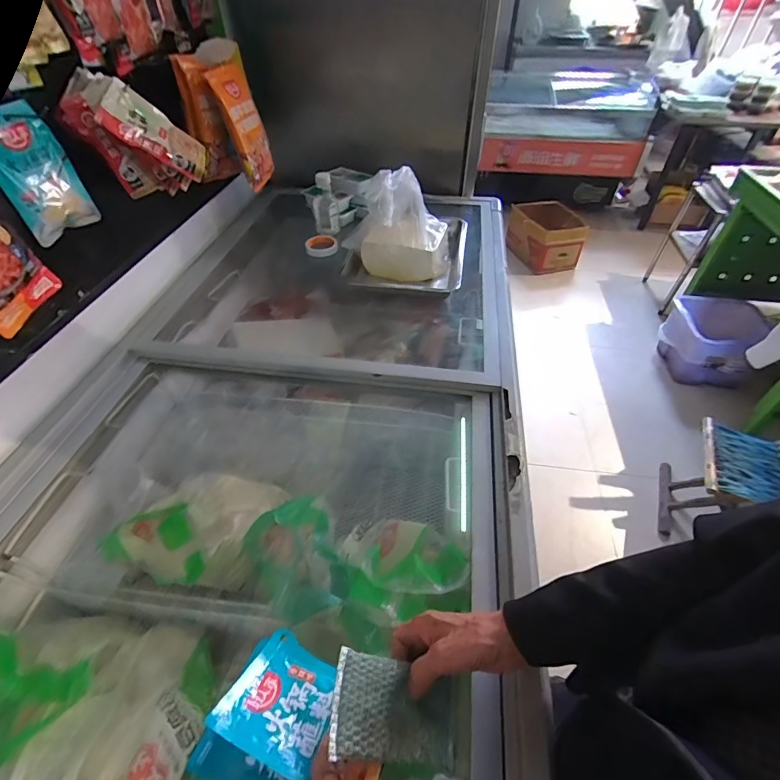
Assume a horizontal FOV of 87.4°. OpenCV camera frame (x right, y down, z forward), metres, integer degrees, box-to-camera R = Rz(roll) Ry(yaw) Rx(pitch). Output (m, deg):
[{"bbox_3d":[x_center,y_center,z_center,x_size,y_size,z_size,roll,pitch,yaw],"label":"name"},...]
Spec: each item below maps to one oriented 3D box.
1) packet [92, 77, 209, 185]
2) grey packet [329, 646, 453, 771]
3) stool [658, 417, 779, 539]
[{"bbox_3d":[-0.430,-0.473,0.757,0.020,0.175,0.094,-9,64,44],"label":"packet"},{"bbox_3d":[0.006,0.316,0.405,0.124,0.020,0.081,21,39,-10],"label":"grey packet"},{"bbox_3d":[1.156,0.347,1.417,0.278,0.311,0.319,19,49,18],"label":"stool"}]

